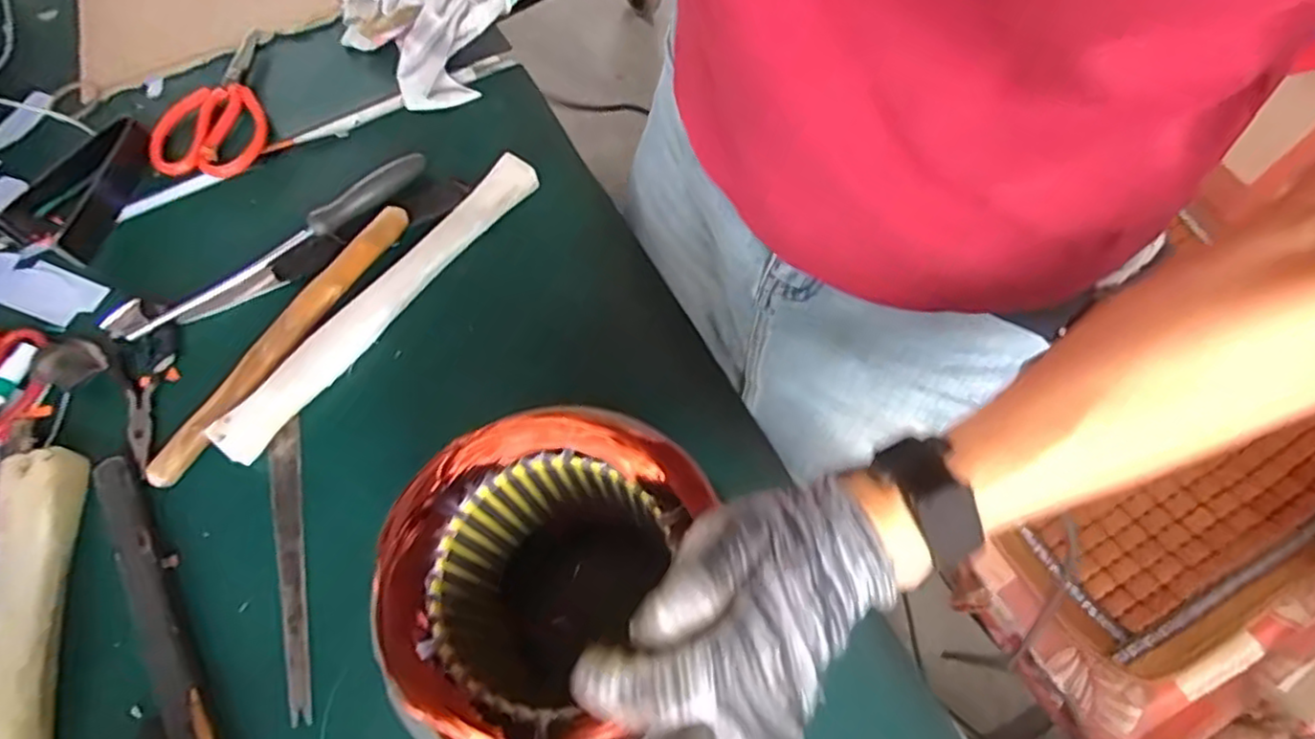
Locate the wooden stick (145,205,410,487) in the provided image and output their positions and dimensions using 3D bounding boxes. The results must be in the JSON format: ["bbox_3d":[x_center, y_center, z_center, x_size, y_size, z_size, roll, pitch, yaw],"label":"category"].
[{"bbox_3d":[-0.267,-0.024,0.496,0.024,0.019,0.247,28,69,14],"label":"wooden stick"}]

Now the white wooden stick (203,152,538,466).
[{"bbox_3d":[-0.201,-0.056,0.512,0.034,0.020,0.296,35,70,16],"label":"white wooden stick"}]

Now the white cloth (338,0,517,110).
[{"bbox_3d":[-0.220,-0.320,0.630,0.143,0.026,0.185,9,65,5],"label":"white cloth"}]

